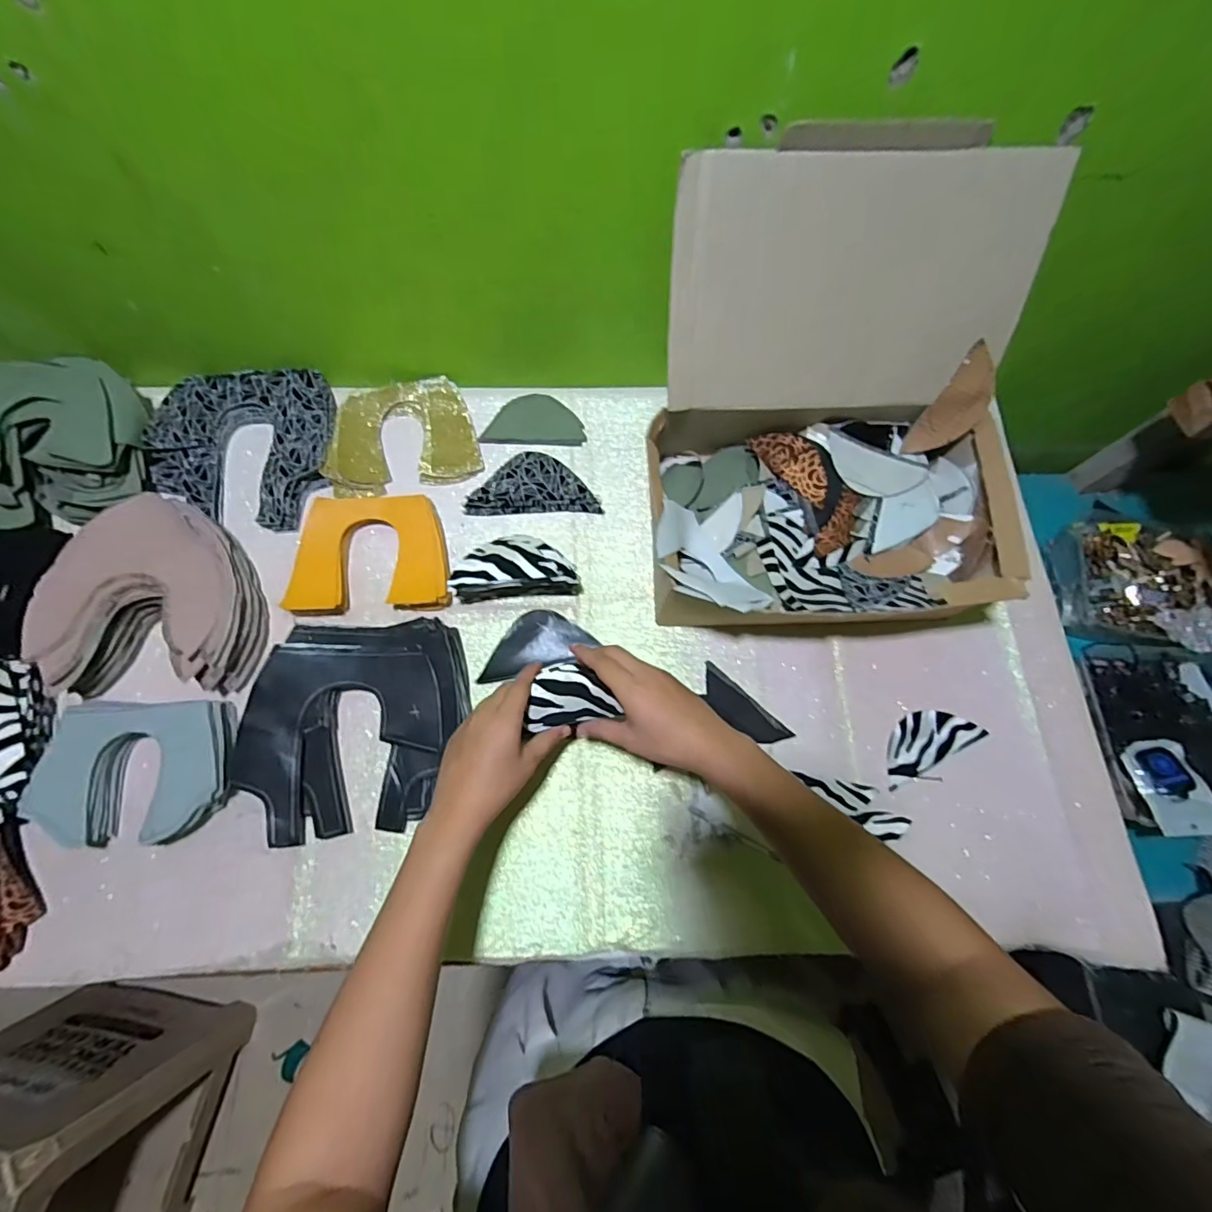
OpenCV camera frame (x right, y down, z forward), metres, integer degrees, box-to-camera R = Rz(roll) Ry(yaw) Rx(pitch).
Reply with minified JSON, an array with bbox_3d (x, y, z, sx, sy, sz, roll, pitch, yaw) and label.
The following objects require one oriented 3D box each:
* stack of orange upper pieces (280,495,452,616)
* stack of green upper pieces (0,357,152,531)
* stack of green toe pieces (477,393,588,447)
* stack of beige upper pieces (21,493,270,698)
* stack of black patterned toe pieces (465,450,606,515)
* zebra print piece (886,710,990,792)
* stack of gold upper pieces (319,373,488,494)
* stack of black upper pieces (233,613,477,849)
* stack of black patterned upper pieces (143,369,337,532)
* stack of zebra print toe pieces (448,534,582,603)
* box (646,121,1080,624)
[{"bbox_3d":[-0.244,-0.053,0.544,0.155,0.035,0.117,-3,72,-4],"label":"stack of orange upper pieces"},{"bbox_3d":[-0.575,-0.180,0.537,0.167,0.058,0.190,0,71,-3],"label":"stack of green upper pieces"},{"bbox_3d":[-0.085,-0.219,0.617,0.116,0.011,0.058,-1,72,-3],"label":"stack of green toe pieces"},{"bbox_3d":[-0.437,-0.010,0.511,0.174,0.054,0.180,0,71,-3],"label":"stack of beige upper pieces"},{"bbox_3d":[-0.081,-0.140,0.594,0.147,0.012,0.071,-1,71,-3],"label":"stack of black patterned toe pieces"},{"bbox_3d":[0.317,0.140,0.520,0.104,0.011,0.060,-40,78,-14],"label":"zebra print piece"},{"bbox_3d":[-0.234,-0.199,0.595,0.160,0.022,0.134,-13,73,-7],"label":"stack of gold upper pieces"},{"bbox_3d":[-0.234,0.112,0.494,0.196,0.039,0.190,-3,72,-4],"label":"stack of black upper pieces"},{"bbox_3d":[-0.398,-0.175,0.580,0.184,0.028,0.182,-5,72,-4],"label":"stack of black patterned upper pieces"},{"bbox_3d":[-0.092,-0.036,0.537,0.123,0.059,0.051,-5,72,-5],"label":"stack of zebra print toe pieces"},{"bbox_3d":[0.214,-0.163,0.483,0.332,0.253,0.334,4,71,-2],"label":"box"}]

